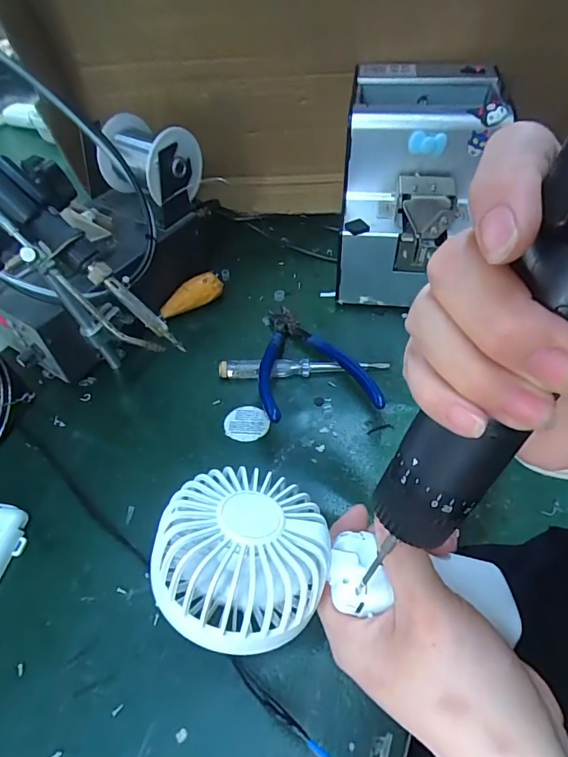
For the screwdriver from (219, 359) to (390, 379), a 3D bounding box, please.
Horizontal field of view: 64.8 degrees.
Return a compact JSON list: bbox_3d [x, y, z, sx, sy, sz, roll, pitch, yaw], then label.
[{"bbox_3d":[0.015,-0.008,0.372,0.138,0.013,0.015,-1,51,3],"label":"screwdriver"}]

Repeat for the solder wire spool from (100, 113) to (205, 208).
[{"bbox_3d":[-0.118,-0.191,0.400,0.074,0.069,0.060,27,57,23],"label":"solder wire spool"}]

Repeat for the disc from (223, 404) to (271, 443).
[{"bbox_3d":[-0.029,0.034,0.347,0.034,0.004,0.032,-2,51,2],"label":"disc"}]

